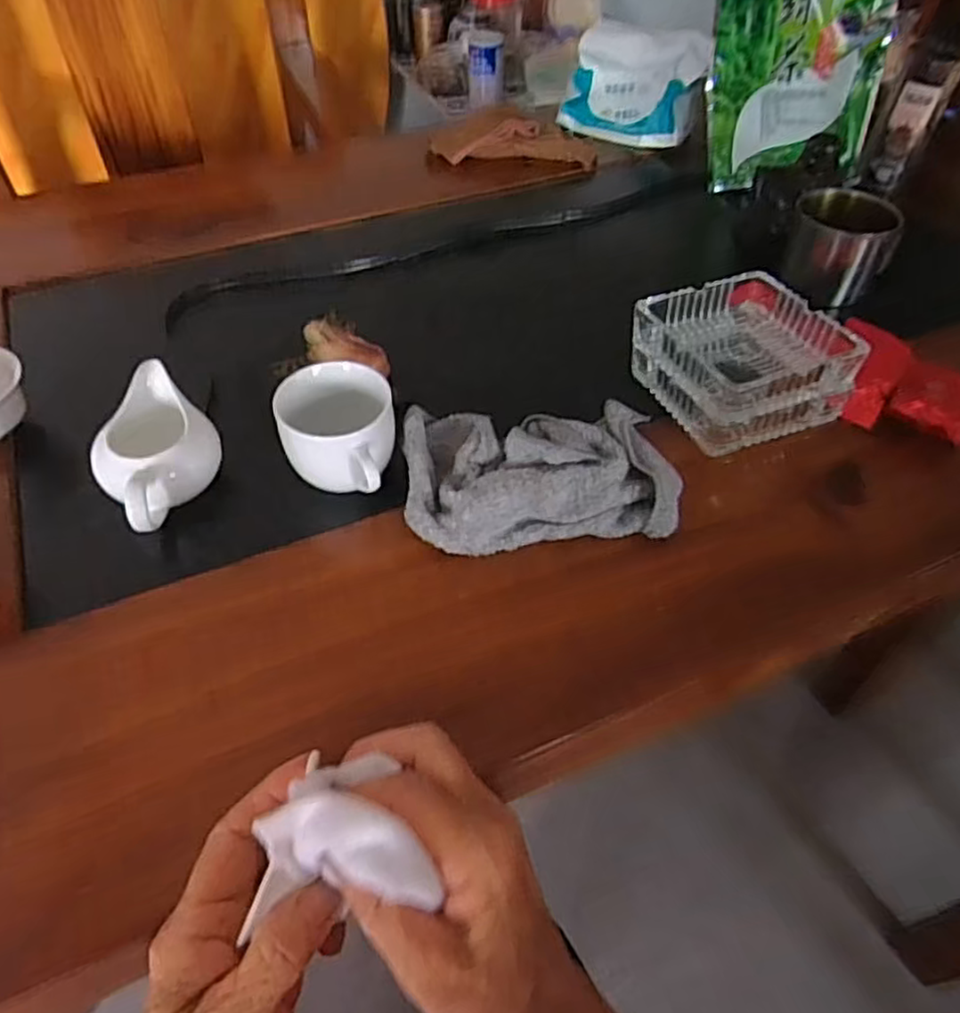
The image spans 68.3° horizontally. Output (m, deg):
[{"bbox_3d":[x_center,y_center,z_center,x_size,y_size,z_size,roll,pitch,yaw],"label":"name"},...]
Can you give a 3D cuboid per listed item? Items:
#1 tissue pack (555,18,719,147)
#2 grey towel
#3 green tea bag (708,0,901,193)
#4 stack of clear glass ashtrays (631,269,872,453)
[{"bbox_3d":[0.181,-0.500,0.841,0.158,0.106,0.055,23,53,18],"label":"tissue pack"},{"bbox_3d":[0.038,-0.026,0.476,0.171,0.055,0.108,-4,50,-4],"label":"grey towel"},{"bbox_3d":[0.331,-0.468,0.721,0.178,0.245,0.053,-3,32,9],"label":"green tea bag"},{"bbox_3d":[0.190,-0.109,0.528,0.118,0.065,0.119,-19,52,-16],"label":"stack of clear glass ashtrays"}]

